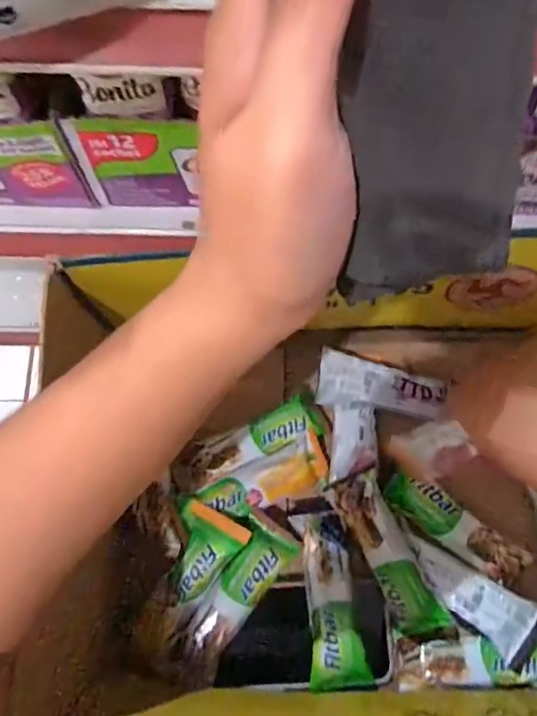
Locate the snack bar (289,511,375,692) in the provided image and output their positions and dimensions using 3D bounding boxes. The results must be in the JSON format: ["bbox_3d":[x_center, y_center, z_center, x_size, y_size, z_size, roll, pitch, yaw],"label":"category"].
[{"bbox_3d":[0.046,0.182,0.421,0.042,0.017,0.122,-8,74,-3],"label":"snack bar"}]

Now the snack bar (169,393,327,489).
[{"bbox_3d":[-0.018,0.071,0.463,0.123,0.014,0.035,-21,75,-7],"label":"snack bar"}]

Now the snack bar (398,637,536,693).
[{"bbox_3d":[0.155,0.226,0.408,0.114,0.019,0.032,-1,73,-1],"label":"snack bar"}]

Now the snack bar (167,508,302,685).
[{"bbox_3d":[-0.025,0.183,0.424,0.045,0.013,0.124,30,76,8],"label":"snack bar"}]

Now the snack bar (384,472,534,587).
[{"bbox_3d":[0.150,0.135,0.438,0.119,0.010,0.034,36,76,9],"label":"snack bar"}]

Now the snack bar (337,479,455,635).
[{"bbox_3d":[0.094,0.151,0.422,0.036,0.022,0.120,-26,75,-8],"label":"snack bar"}]

